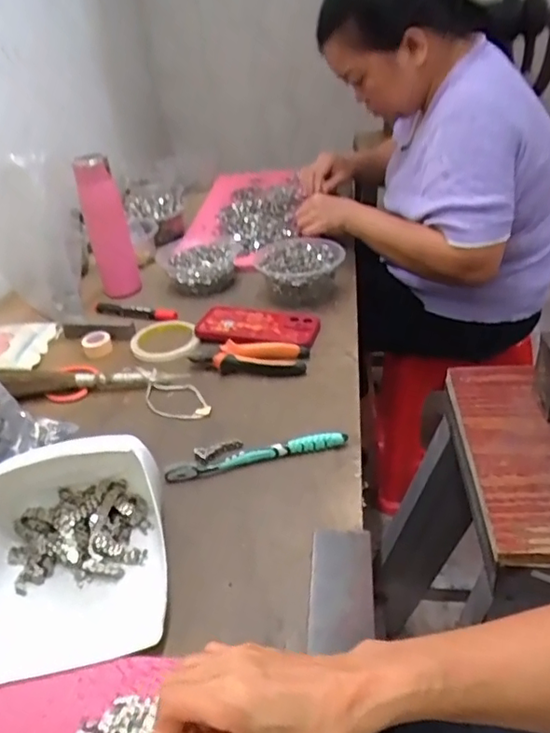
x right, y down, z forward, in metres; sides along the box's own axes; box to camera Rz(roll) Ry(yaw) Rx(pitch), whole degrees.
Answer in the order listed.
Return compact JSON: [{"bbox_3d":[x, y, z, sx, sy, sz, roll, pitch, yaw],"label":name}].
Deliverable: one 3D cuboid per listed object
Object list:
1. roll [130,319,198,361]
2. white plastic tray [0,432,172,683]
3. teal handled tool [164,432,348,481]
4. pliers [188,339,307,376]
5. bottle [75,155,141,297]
[{"bbox_3d":[-0.150,-0.039,0.824,0.095,0.017,0.097,-5,33,3],"label":"roll"},{"bbox_3d":[-0.172,0.138,0.475,0.157,0.083,0.181,-12,33,-7],"label":"white plastic tray"},{"bbox_3d":[-0.018,0.091,0.594,0.186,0.015,0.015,-10,33,-5],"label":"teal handled tool"},{"bbox_3d":[-0.031,-0.013,0.749,0.145,0.033,0.050,0,33,11],"label":"pliers"},{"bbox_3d":[-0.263,-0.220,0.918,0.061,0.204,0.050,-25,37,-26],"label":"bottle"}]

